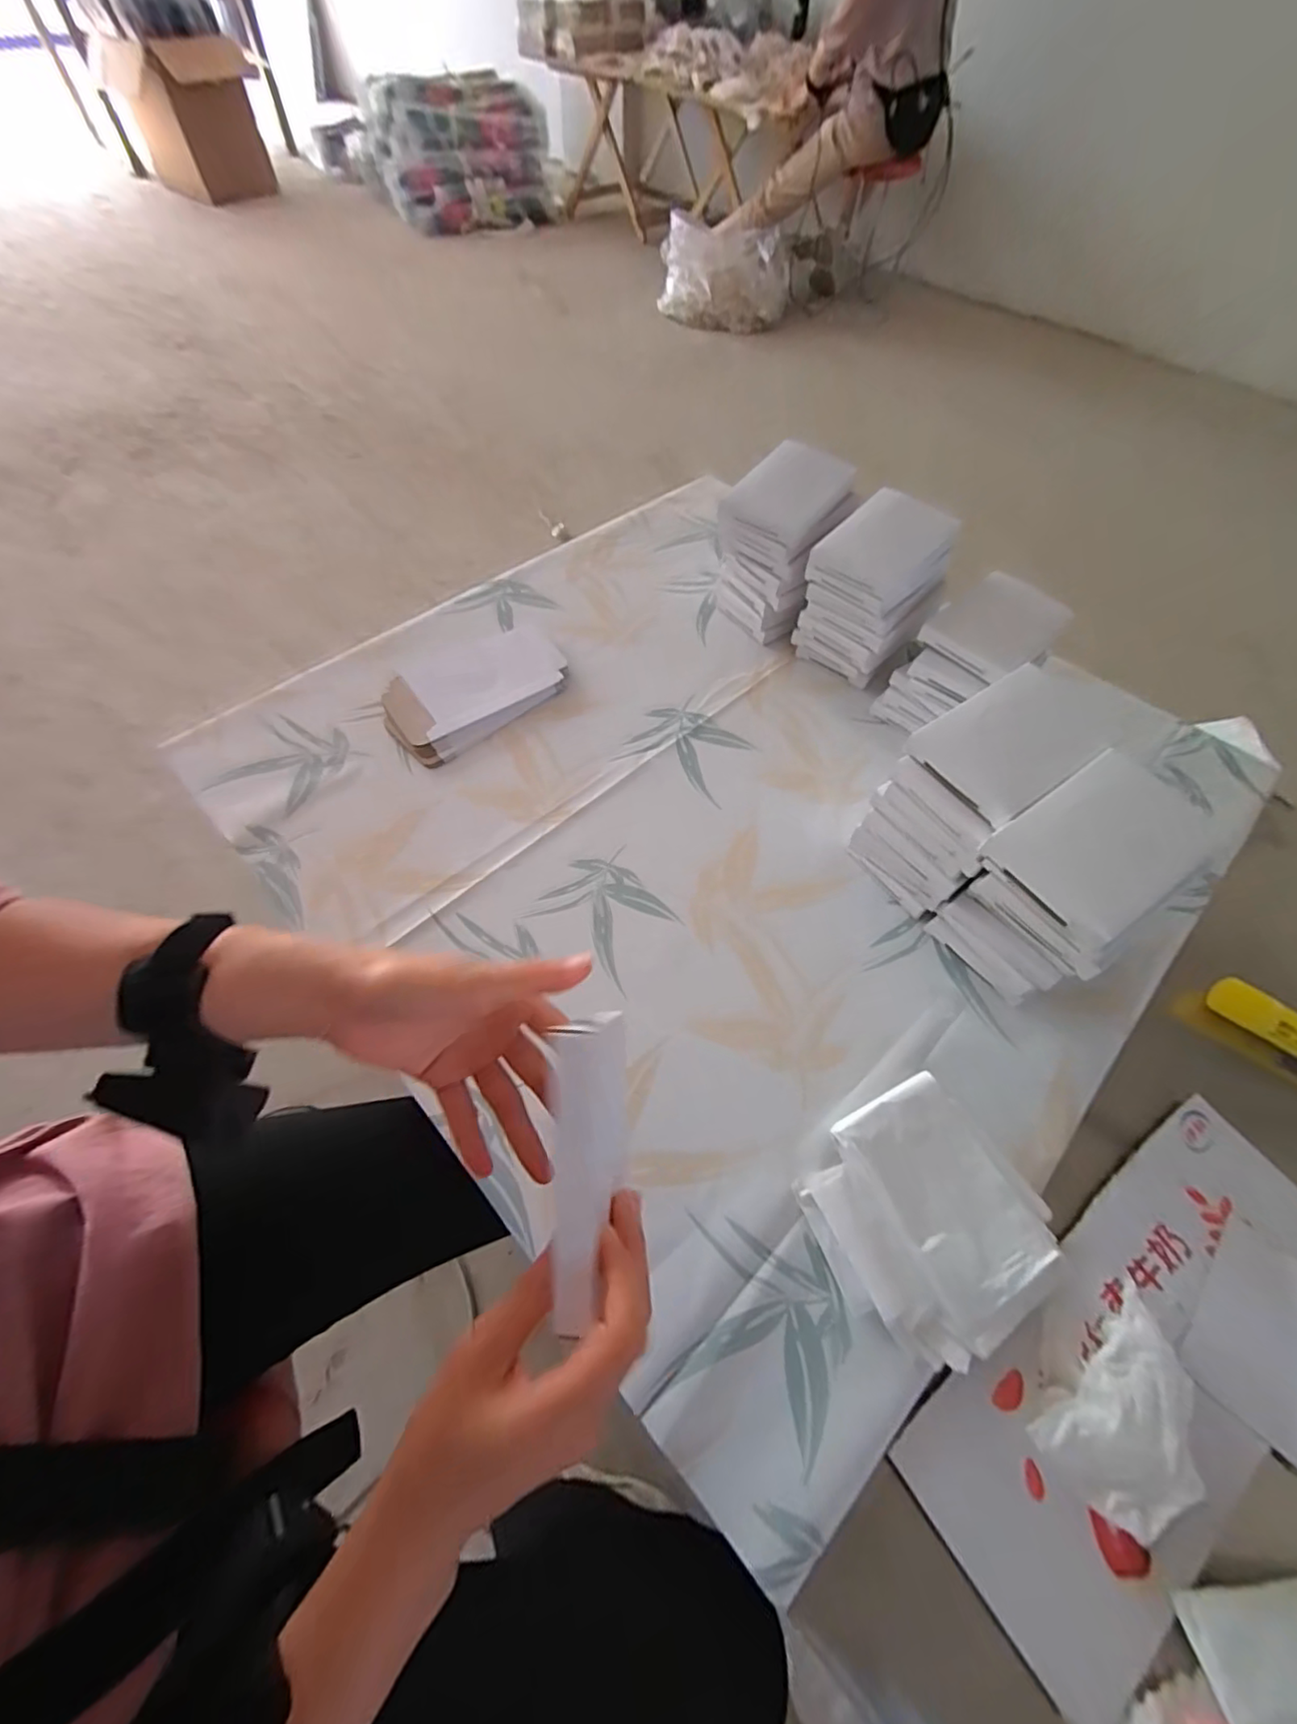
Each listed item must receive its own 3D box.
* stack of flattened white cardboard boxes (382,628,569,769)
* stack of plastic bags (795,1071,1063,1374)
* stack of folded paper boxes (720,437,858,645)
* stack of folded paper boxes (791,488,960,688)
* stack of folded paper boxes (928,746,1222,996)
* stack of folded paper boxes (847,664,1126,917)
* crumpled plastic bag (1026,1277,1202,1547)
[{"bbox_3d":[-0.178,-0.180,0.627,0.118,0.015,0.197,41,65,20],"label":"stack of flattened white cardboard boxes"},{"bbox_3d":[0.178,0.226,0.386,0.137,0.016,0.135,-27,63,-18],"label":"stack of plastic bags"},{"bbox_3d":[0.134,-0.325,0.646,0.112,0.158,0.112,34,63,18],"label":"stack of folded paper boxes"},{"bbox_3d":[0.221,-0.259,0.608,0.101,0.152,0.126,39,65,20],"label":"stack of folded paper boxes"},{"bbox_3d":[0.285,0.026,0.430,0.124,0.154,0.094,-30,64,-19],"label":"stack of folded paper boxes"},{"bbox_3d":[0.241,-0.045,0.470,0.123,0.159,0.093,-31,64,-19],"label":"stack of folded paper boxes"},{"bbox_3d":[0.272,0.303,0.340,0.113,0.039,0.073,-37,67,-22],"label":"crumpled plastic bag"}]

